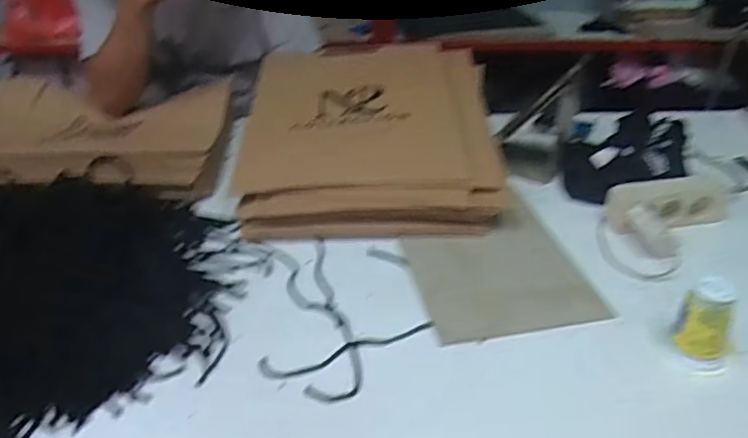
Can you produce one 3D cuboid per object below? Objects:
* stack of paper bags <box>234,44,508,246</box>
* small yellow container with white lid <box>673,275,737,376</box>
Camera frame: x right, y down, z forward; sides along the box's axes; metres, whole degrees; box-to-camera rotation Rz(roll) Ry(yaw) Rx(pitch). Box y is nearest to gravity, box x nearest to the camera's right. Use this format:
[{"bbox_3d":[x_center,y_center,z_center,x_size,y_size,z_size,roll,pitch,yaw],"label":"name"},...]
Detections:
[{"bbox_3d":[-0.006,-0.152,1.001,0.381,0.104,0.472,0,34,0],"label":"stack of paper bags"},{"bbox_3d":[0.336,0.107,0.619,0.059,0.090,0.052,26,42,33],"label":"small yellow container with white lid"}]

